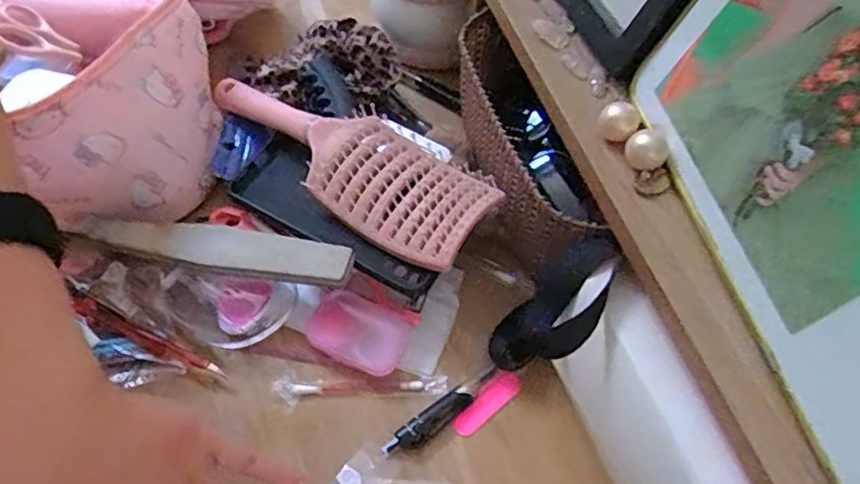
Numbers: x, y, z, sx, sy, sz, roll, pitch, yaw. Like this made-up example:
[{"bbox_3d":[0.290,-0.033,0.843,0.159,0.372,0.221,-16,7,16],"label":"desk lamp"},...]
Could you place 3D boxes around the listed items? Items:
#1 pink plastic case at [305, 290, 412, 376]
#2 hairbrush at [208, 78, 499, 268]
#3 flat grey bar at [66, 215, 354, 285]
[{"bbox_3d":[-0.045,0.056,0.387,0.062,0.015,0.039,22,59,14],"label":"pink plastic case"},{"bbox_3d":[-0.058,-0.058,0.401,0.212,0.030,0.066,32,62,19],"label":"hairbrush"},{"bbox_3d":[-0.133,0.002,0.381,0.175,0.007,0.027,8,71,12],"label":"flat grey bar"}]

